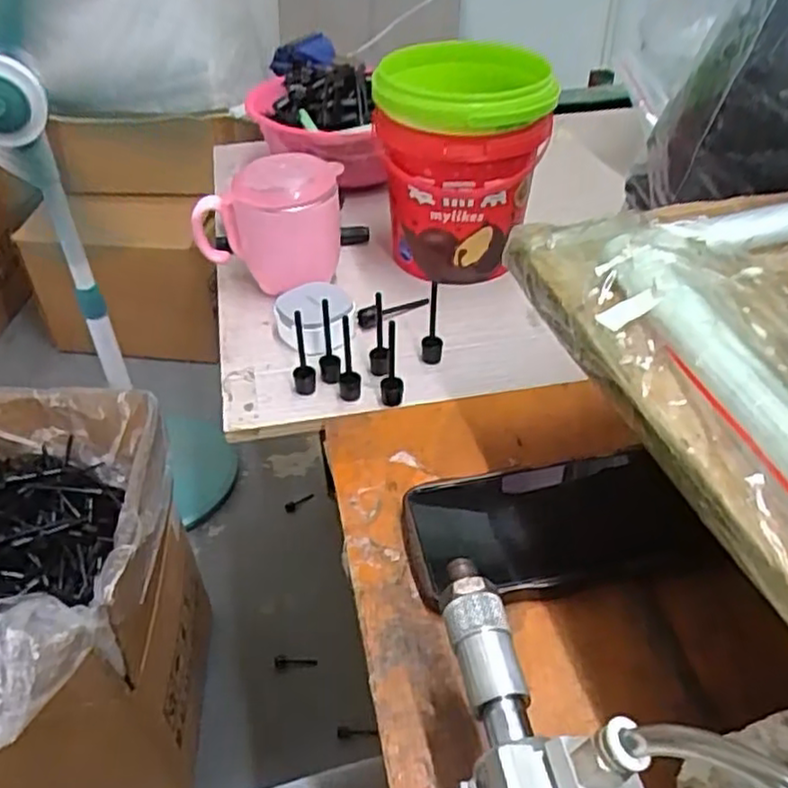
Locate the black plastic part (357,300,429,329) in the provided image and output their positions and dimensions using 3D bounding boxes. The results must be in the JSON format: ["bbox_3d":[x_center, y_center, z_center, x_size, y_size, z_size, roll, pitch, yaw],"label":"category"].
[{"bbox_3d":[0.000,-0.067,0.553,0.061,0.015,0.010,-26,46,-26],"label":"black plastic part"}]

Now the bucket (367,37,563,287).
[{"bbox_3d":[0.052,-0.182,0.573,0.123,0.151,0.130,-1,41,1],"label":"bucket"}]

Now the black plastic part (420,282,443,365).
[{"bbox_3d":[0.026,-0.048,0.498,0.015,0.057,0.016,1,41,3],"label":"black plastic part"}]

